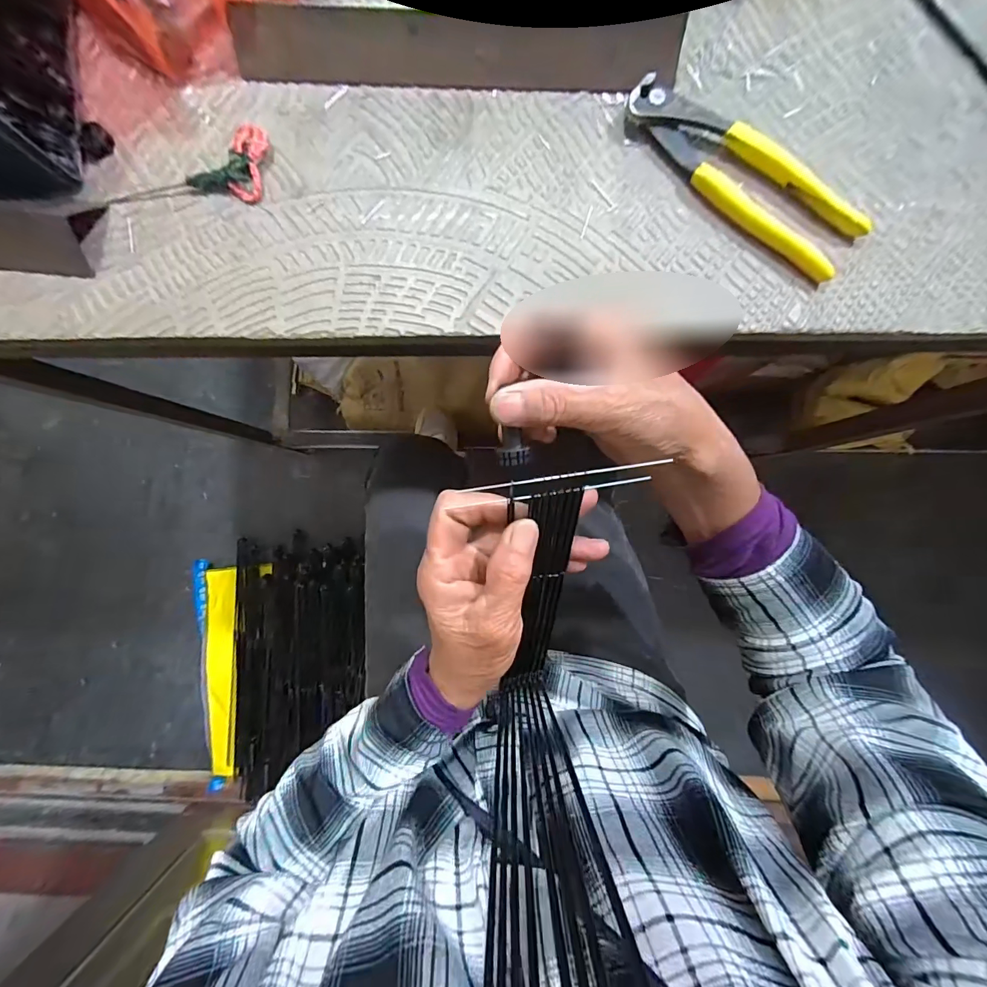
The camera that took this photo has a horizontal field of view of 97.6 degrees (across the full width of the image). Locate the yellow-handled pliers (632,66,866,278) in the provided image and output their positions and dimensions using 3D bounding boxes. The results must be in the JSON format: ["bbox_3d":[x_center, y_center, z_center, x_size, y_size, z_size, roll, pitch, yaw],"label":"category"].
[{"bbox_3d":[0.158,-0.204,0.272,0.164,0.016,0.047,40,88,3],"label":"yellow-handled pliers"}]

